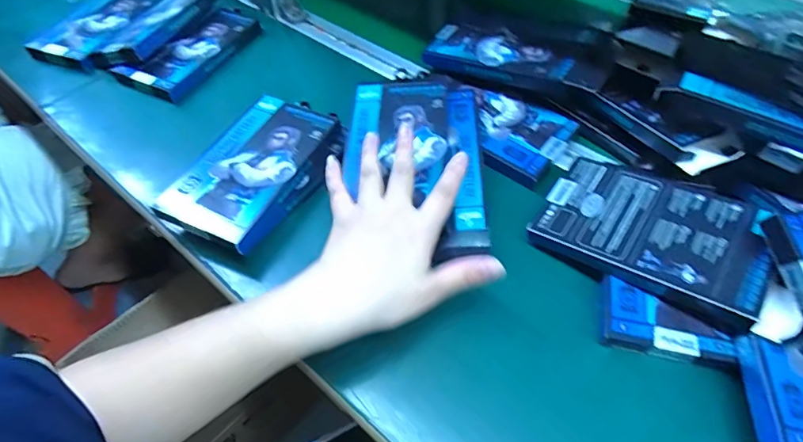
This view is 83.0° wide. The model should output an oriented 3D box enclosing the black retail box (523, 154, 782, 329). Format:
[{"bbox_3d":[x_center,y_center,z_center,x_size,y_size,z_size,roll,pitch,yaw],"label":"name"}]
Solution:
[{"bbox_3d":[0.200,0.008,0.366,0.162,0.020,0.107,24,63,31],"label":"black retail box"}]

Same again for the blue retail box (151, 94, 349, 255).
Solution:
[{"bbox_3d":[-0.135,-0.047,0.430,0.100,0.030,0.164,23,59,17],"label":"blue retail box"}]

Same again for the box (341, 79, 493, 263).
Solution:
[{"bbox_3d":[0.012,-0.053,0.414,0.122,0.031,0.188,-1,55,1],"label":"box"}]

